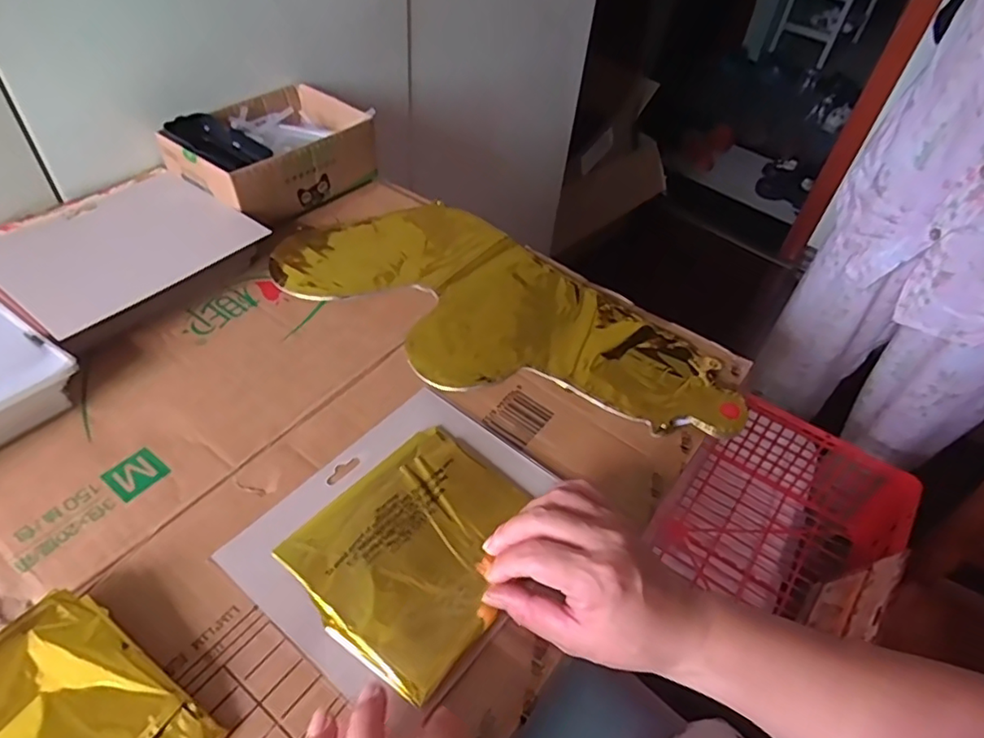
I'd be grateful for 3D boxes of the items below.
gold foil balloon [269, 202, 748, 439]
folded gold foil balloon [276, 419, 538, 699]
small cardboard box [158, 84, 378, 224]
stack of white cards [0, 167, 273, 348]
[{"bbox_3d":[0.008,-0.055,0.543,0.422,0.011,0.199,31,52,23],"label":"gold foil balloon"},{"bbox_3d":[-0.043,0.112,0.393,0.129,0.010,0.151,33,52,24],"label":"folded gold foil balloon"},{"bbox_3d":[-0.232,-0.231,0.642,0.132,0.067,0.185,31,52,23],"label":"small cardboard box"},{"bbox_3d":[-0.338,-0.107,0.545,0.164,0.035,0.194,31,52,23],"label":"stack of white cards"}]

